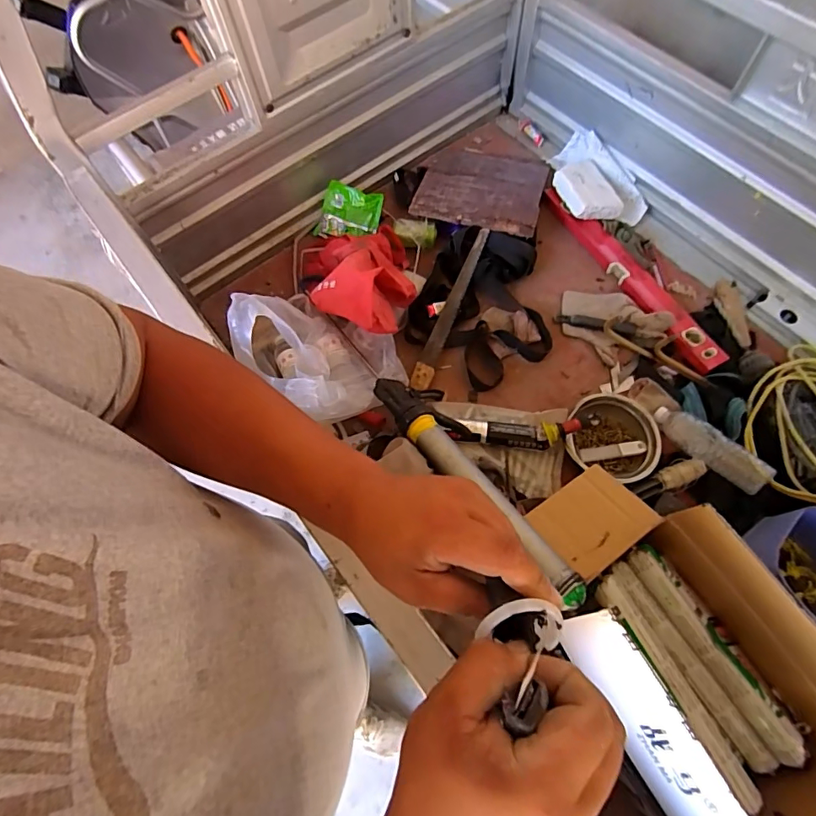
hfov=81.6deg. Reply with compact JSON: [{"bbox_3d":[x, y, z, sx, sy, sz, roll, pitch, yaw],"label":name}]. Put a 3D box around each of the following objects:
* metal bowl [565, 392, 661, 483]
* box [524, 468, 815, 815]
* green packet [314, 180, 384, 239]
[{"bbox_3d":[0.411,0.052,0.941,0.170,0.072,0.166,-1,64,1],"label":"metal bowl"},{"bbox_3d":[0.369,0.340,0.626,0.259,0.201,0.529,-31,67,-13],"label":"box"},{"bbox_3d":[-0.146,-0.478,1.166,0.149,0.122,0.035,15,25,0],"label":"green packet"}]

